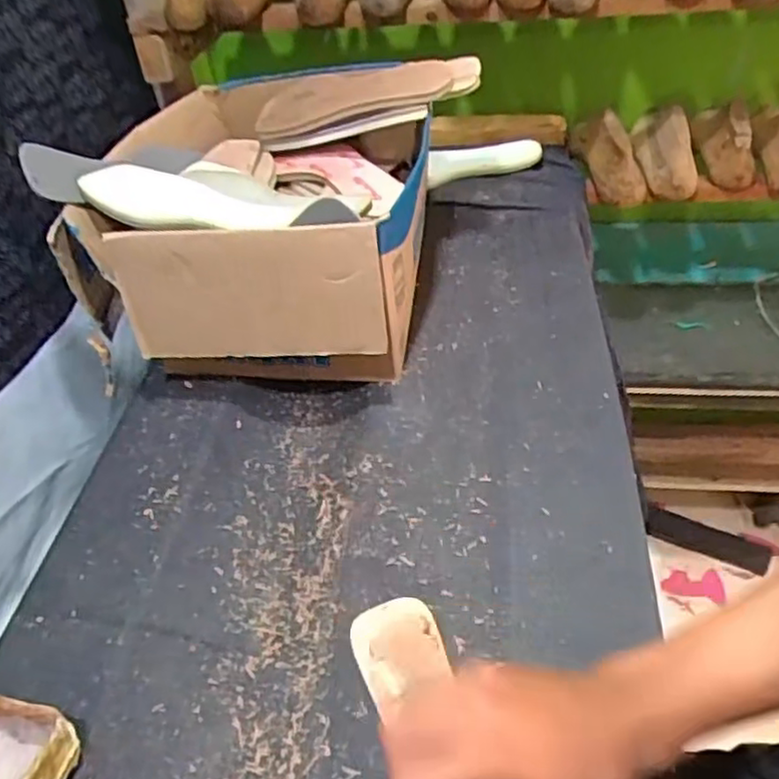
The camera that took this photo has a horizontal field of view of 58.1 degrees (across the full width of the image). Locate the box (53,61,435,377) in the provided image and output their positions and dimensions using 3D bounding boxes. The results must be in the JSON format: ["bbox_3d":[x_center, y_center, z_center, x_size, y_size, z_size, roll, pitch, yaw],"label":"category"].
[{"bbox_3d":[-0.137,-0.184,0.750,0.320,0.177,0.394,-4,43,3],"label":"box"}]

